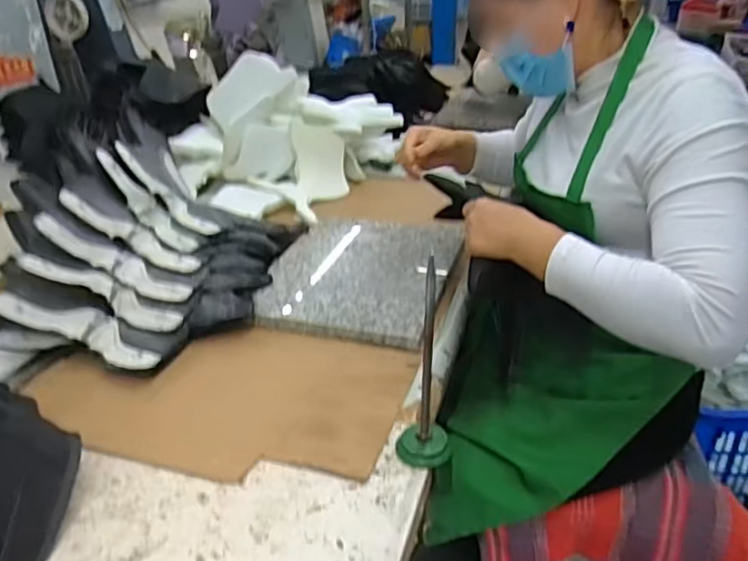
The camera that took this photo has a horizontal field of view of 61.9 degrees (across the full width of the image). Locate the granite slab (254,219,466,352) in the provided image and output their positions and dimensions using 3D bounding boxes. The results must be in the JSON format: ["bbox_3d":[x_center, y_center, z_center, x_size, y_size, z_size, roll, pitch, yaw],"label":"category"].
[{"bbox_3d":[-0.017,-0.019,1.049,0.286,0.026,0.398,5,29,14],"label":"granite slab"}]

